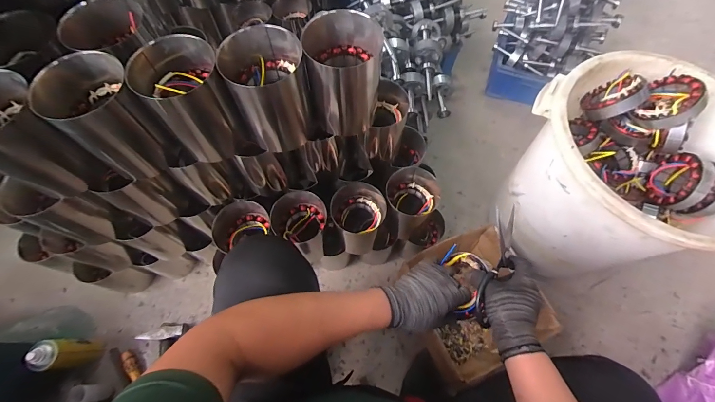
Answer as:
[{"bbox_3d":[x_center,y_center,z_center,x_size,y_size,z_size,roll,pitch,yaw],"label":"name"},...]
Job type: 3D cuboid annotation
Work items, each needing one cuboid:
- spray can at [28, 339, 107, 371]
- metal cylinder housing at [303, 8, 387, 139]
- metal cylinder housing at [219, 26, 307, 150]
[{"bbox_3d":[-0.678,0.358,0.773,0.052,0.161,0.059,0,67,-1],"label":"spray can"},{"bbox_3d":[-0.026,-0.208,0.570,0.119,0.185,0.108,-5,66,-2],"label":"metal cylinder housing"},{"bbox_3d":[-0.141,-0.178,0.552,0.120,0.168,0.121,13,66,6],"label":"metal cylinder housing"}]

